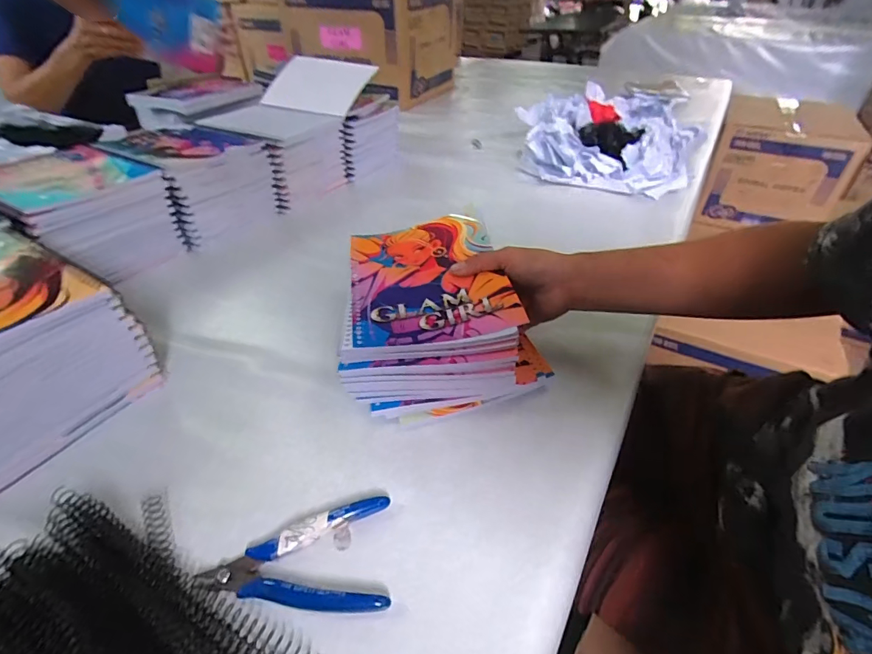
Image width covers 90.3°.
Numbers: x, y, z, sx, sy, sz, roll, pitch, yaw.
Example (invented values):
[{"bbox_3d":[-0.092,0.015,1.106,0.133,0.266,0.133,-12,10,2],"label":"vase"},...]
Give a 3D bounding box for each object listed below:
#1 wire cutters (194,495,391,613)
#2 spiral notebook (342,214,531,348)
[{"bbox_3d":[-0.089,0.147,0.276,0.114,0.010,0.069,-5,41,-6],"label":"wire cutters"},{"bbox_3d":[-0.011,-0.054,0.420,0.145,0.015,0.189,-7,41,-3],"label":"spiral notebook"}]

